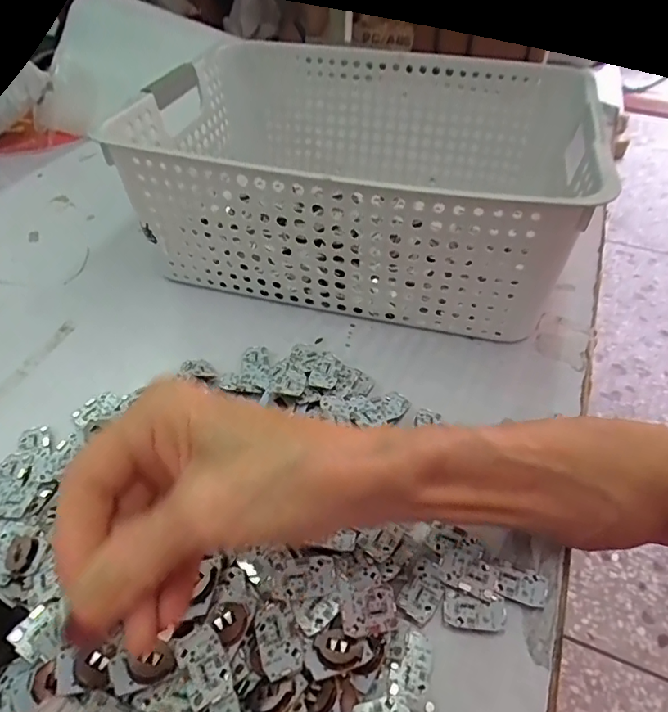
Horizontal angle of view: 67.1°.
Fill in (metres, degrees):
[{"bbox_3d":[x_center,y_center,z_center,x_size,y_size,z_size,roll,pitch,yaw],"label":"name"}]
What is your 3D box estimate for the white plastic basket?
[{"bbox_3d":[0.024,-0.160,0.439,0.331,0.123,0.275,12,47,10],"label":"white plastic basket"}]

